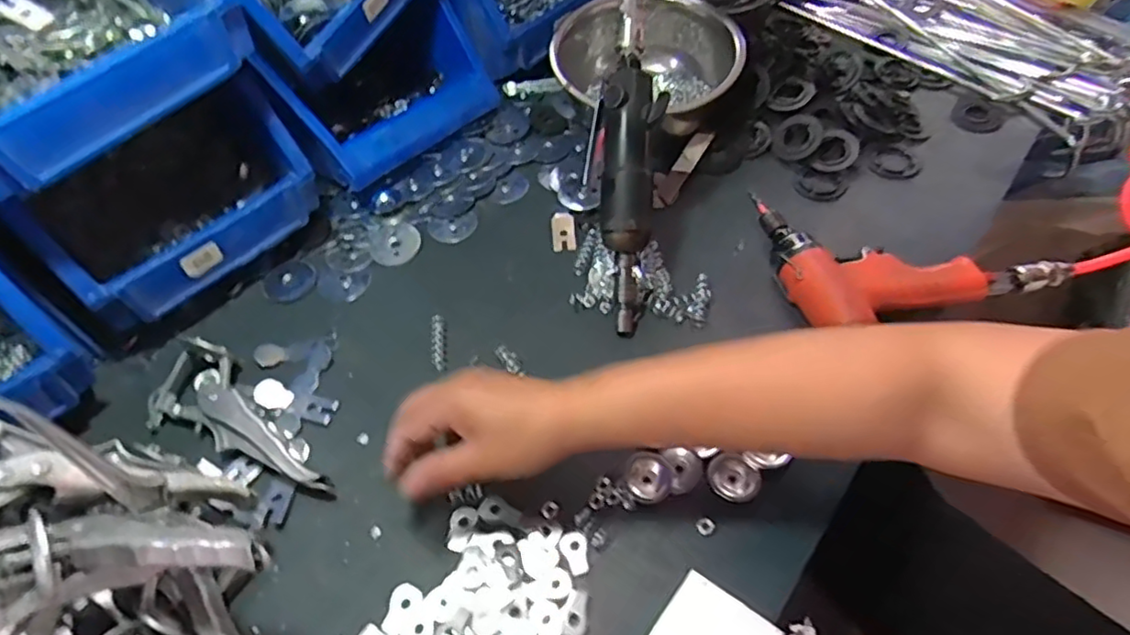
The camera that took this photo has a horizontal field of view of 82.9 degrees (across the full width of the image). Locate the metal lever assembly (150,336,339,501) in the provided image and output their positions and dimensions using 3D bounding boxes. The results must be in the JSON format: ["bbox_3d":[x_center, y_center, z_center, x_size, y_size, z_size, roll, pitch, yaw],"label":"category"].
[{"bbox_3d":[-0.245,0.082,0.466,0.179,0.031,0.071,34,62,26],"label":"metal lever assembly"}]

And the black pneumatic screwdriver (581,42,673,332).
[{"bbox_3d":[0.048,-0.097,0.510,0.057,0.033,0.214,0,96,5],"label":"black pneumatic screwdriver"}]

